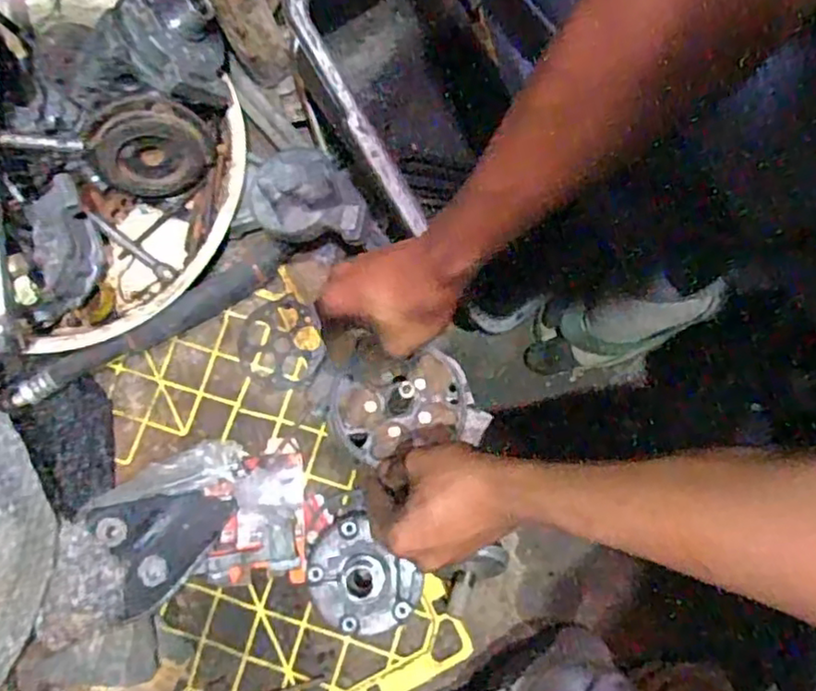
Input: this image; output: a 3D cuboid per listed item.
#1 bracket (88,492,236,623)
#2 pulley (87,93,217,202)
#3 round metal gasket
[{"bbox_3d":[-0.225,0.176,0.615,0.118,0.029,0.100,-31,79,-5],"label":"bracket"},{"bbox_3d":[-0.250,-0.194,0.634,0.111,0.107,0.032,-20,59,0],"label":"pulley"},{"bbox_3d":[-0.129,-0.002,0.659,0.083,0.005,0.090,0,78,1],"label":"round metal gasket"}]

